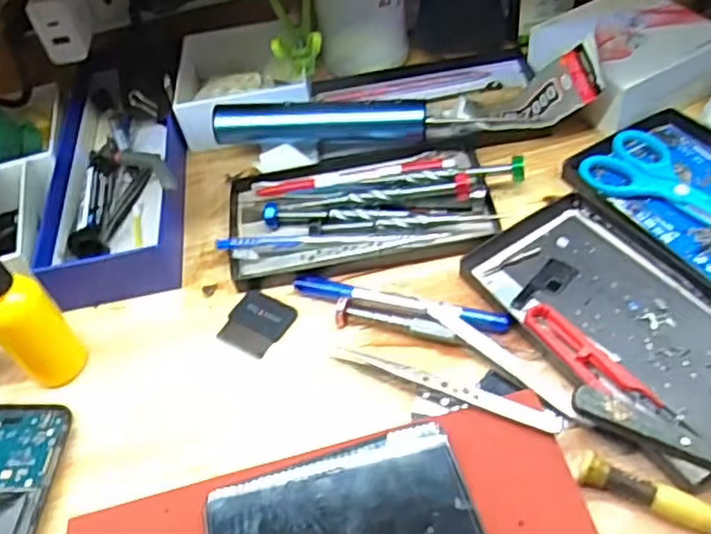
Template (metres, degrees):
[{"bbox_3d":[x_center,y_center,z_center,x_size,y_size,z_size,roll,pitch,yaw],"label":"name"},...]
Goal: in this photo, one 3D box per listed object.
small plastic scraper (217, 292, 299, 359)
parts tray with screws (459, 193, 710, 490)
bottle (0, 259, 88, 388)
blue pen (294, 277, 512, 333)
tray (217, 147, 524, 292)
[{"bbox_3d":[-0.061,0.035,0.415,0.039,0.005,0.040,19,56,23],"label":"small plastic scraper"},{"bbox_3d":[0.149,0.031,0.380,0.114,0.018,0.177,-31,52,-16],"label":"parts tray with screws"},{"bbox_3d":[-0.187,0.024,0.370,0.030,0.123,0.036,-18,50,-5],"label":"bottle"},{"bbox_3d":[0.025,0.020,0.397,0.131,0.009,0.015,12,53,19],"label":"blue pen"},{"bbox_3d":[0.011,-0.045,0.456,0.200,0.032,0.102,-9,49,2],"label":"tray"}]

